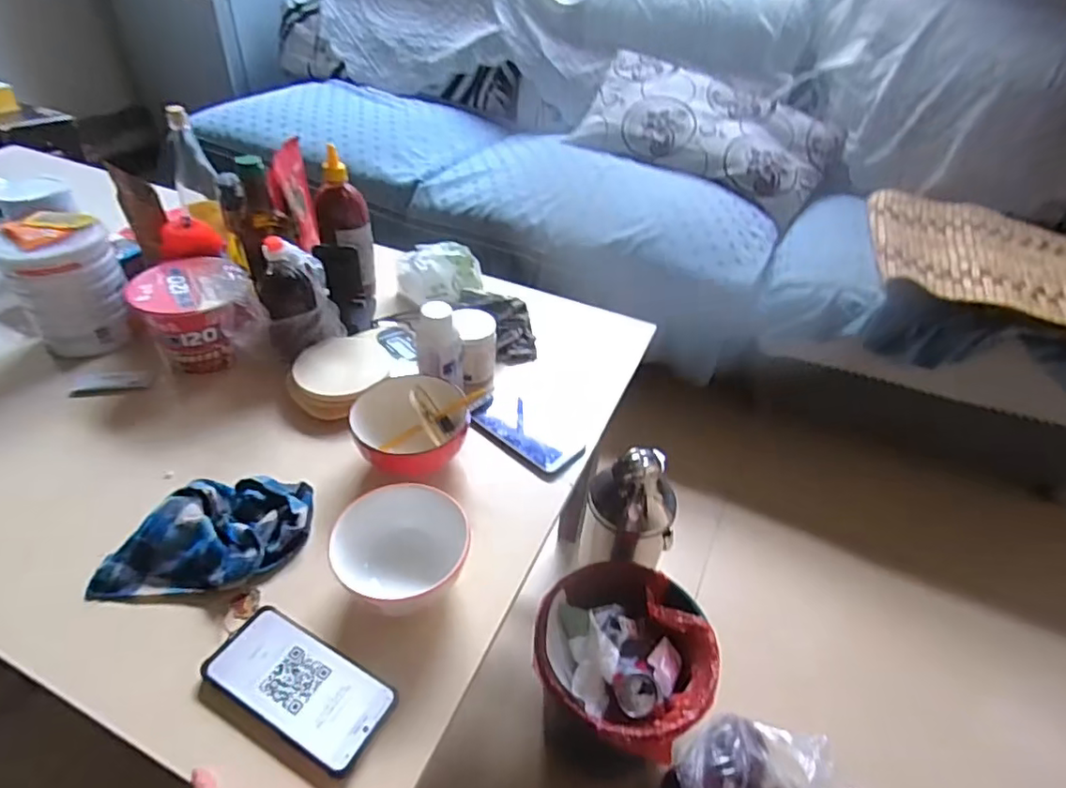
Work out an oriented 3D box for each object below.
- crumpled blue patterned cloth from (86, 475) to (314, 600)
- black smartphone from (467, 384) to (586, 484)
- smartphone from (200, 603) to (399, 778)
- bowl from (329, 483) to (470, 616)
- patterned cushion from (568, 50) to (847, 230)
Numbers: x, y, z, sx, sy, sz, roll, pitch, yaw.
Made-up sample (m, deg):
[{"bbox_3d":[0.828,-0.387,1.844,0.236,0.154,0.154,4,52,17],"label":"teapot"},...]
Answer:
[{"bbox_3d":[-0.332,0.142,0.602,0.191,0.039,0.121,-4,41,-9],"label":"crumpled blue patterned cloth"},{"bbox_3d":[-0.010,0.050,0.749,0.074,0.016,0.146,-42,63,-19],"label":"black smartphone"},{"bbox_3d":[-0.201,0.249,0.505,0.160,0.011,0.077,21,43,20],"label":"smartphone"},{"bbox_3d":[-0.122,0.154,0.563,0.111,0.053,0.111,23,44,21],"label":"bowl"},{"bbox_3d":[0.516,-0.771,1.721,0.740,0.110,0.373,27,71,14],"label":"patterned cushion"}]

